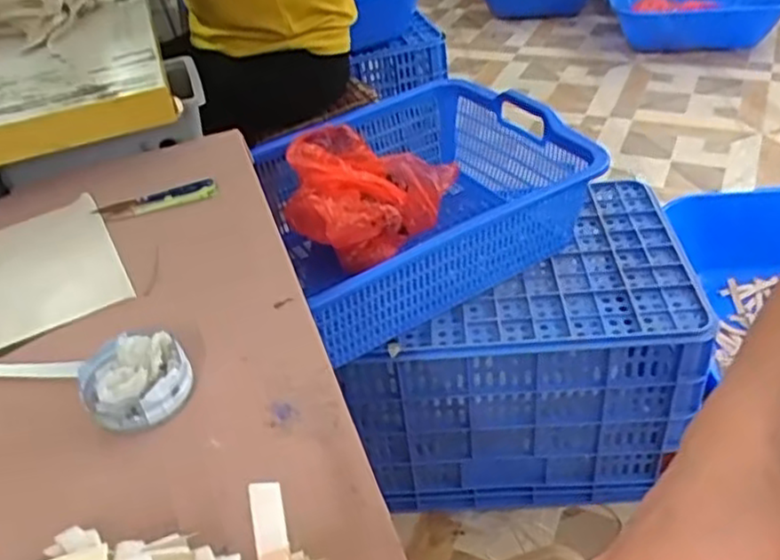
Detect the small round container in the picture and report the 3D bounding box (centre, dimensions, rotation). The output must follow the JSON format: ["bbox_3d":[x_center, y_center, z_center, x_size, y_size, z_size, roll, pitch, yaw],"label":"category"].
[{"bbox_3d":[-0.175,0.064,0.479,0.069,0.033,0.081,-21,41,-19],"label":"small round container"}]

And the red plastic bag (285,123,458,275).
[{"bbox_3d":[-0.053,-0.121,1.059,0.216,0.128,0.232,19,46,28],"label":"red plastic bag"}]

